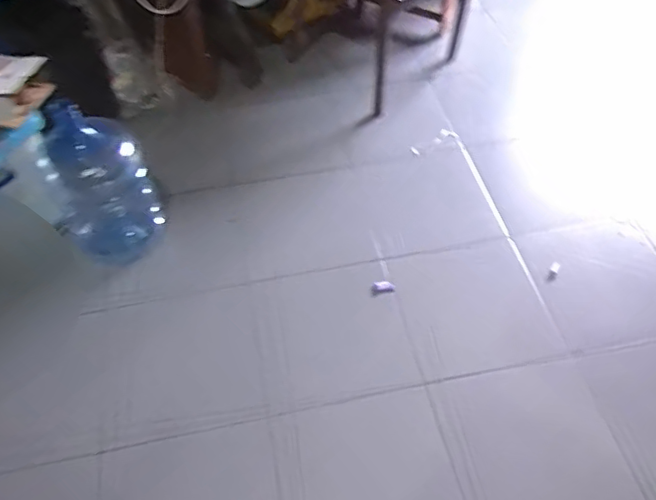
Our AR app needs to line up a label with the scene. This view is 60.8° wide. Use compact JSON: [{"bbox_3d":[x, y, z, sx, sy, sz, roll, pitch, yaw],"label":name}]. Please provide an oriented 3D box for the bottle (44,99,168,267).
[{"bbox_3d":[-0.619,-0.183,1.521,0.247,0.431,0.241,-28,58,-18],"label":"bottle"}]

